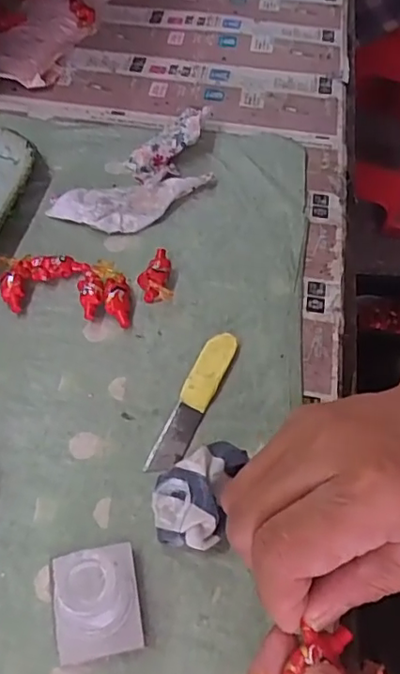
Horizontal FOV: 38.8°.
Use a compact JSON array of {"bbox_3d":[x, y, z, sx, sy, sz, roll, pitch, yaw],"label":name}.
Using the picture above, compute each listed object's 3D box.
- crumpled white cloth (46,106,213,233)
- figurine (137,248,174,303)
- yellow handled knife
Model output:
[{"bbox_3d":[-0.038,-0.136,0.465,0.069,0.023,0.164,39,61,21],"label":"crumpled white cloth"},{"bbox_3d":[-0.032,-0.044,0.408,0.023,0.013,0.043,-2,56,-6],"label":"figurine"},{"bbox_3d":[-0.004,0.039,0.358,0.020,0.006,0.104,23,57,11],"label":"yellow handled knife"}]

